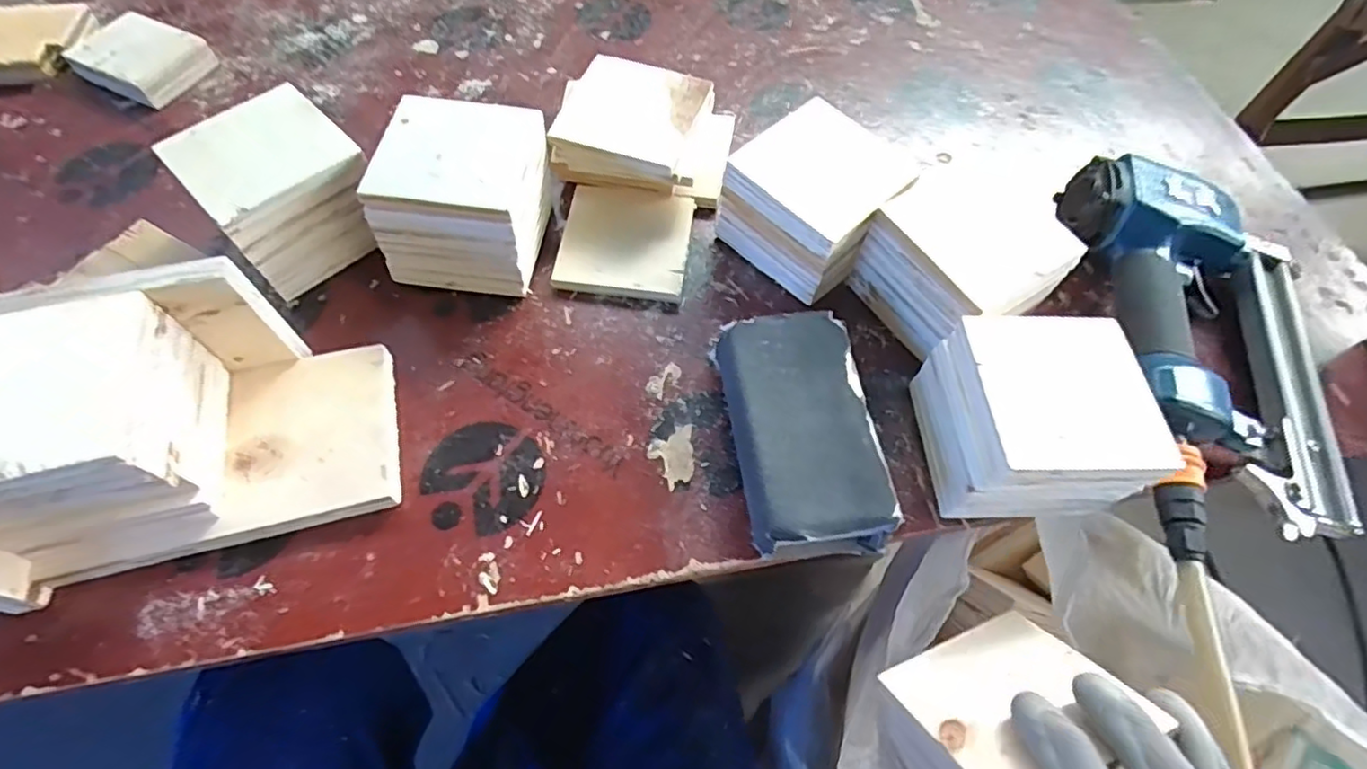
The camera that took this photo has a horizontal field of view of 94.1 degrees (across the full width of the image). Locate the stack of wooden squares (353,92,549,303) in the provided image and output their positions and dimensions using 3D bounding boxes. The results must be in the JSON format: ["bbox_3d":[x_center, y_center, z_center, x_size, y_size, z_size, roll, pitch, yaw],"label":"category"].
[{"bbox_3d":[-0.140,-0.120,0.416,0.089,0.086,0.092,7,62,2],"label":"stack of wooden squares"}]

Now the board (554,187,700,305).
[{"bbox_3d":[-0.040,-0.101,0.455,0.088,0.012,0.088,7,62,2],"label":"board"}]

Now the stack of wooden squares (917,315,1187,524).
[{"bbox_3d":[0.197,0.022,0.361,0.099,0.077,0.099,-2,62,-3],"label":"stack of wooden squares"}]

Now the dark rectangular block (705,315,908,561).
[{"bbox_3d":[0.067,0.027,0.372,0.077,0.038,0.137,-7,62,-6],"label":"dark rectangular block"}]

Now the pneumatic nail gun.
[{"bbox_3d":[0.336,-0.027,0.399,0.160,0.066,0.249,-2,62,-3],"label":"pneumatic nail gun"}]

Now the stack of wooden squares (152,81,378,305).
[{"bbox_3d":[-0.264,-0.125,0.422,0.100,0.085,0.093,-37,69,-20],"label":"stack of wooden squares"}]

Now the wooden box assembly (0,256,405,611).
[{"bbox_3d":[-0.264,0.019,0.331,0.188,0.103,0.125,-15,63,-10],"label":"wooden box assembly"}]

